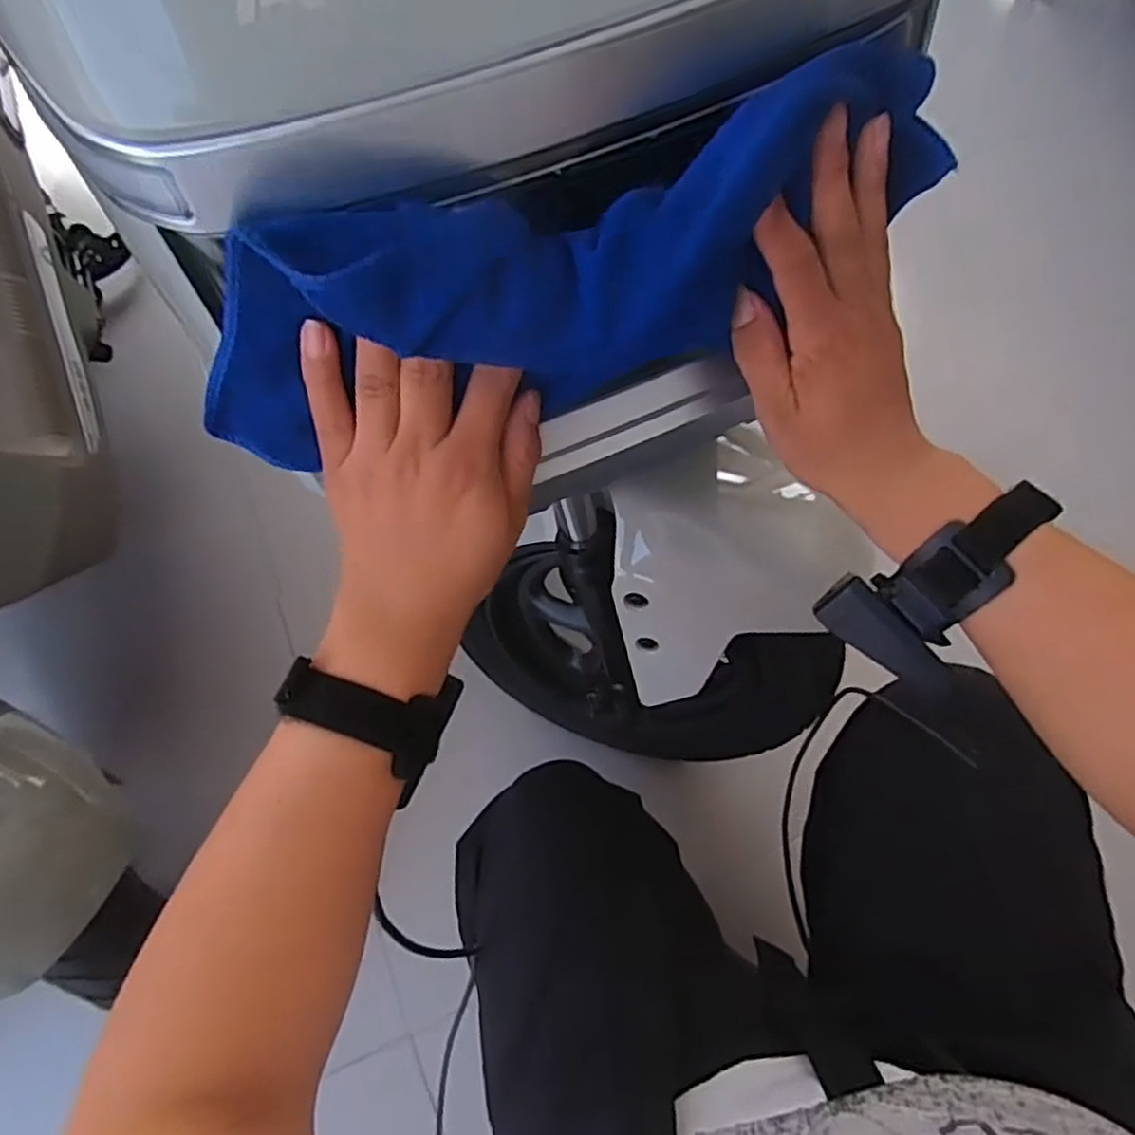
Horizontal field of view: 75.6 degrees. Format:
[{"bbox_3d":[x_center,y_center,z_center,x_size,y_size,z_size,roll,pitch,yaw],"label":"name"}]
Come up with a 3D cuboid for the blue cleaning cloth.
[{"bbox_3d":[0.011,-0.110,0.292,0.320,0.111,0.069,-20,69,-7],"label":"blue cleaning cloth"}]

